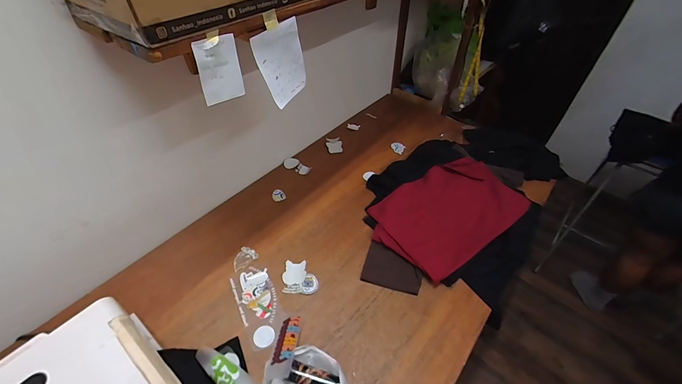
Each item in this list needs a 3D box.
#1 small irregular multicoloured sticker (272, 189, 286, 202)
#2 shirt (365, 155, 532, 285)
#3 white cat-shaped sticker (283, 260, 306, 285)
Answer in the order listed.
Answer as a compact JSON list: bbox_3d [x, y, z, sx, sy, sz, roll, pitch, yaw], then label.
[{"bbox_3d":[-0.233,0.012,1.141,0.046,0.005,0.057,-28,60,-21],"label":"small irregular multicoloured sticker"},{"bbox_3d":[0.371,0.058,1.062,0.521,0.071,0.323,-28,54,-24],"label":"shirt"},{"bbox_3d":[-0.138,0.242,0.924,0.067,0.006,0.071,2,58,5],"label":"white cat-shaped sticker"}]

